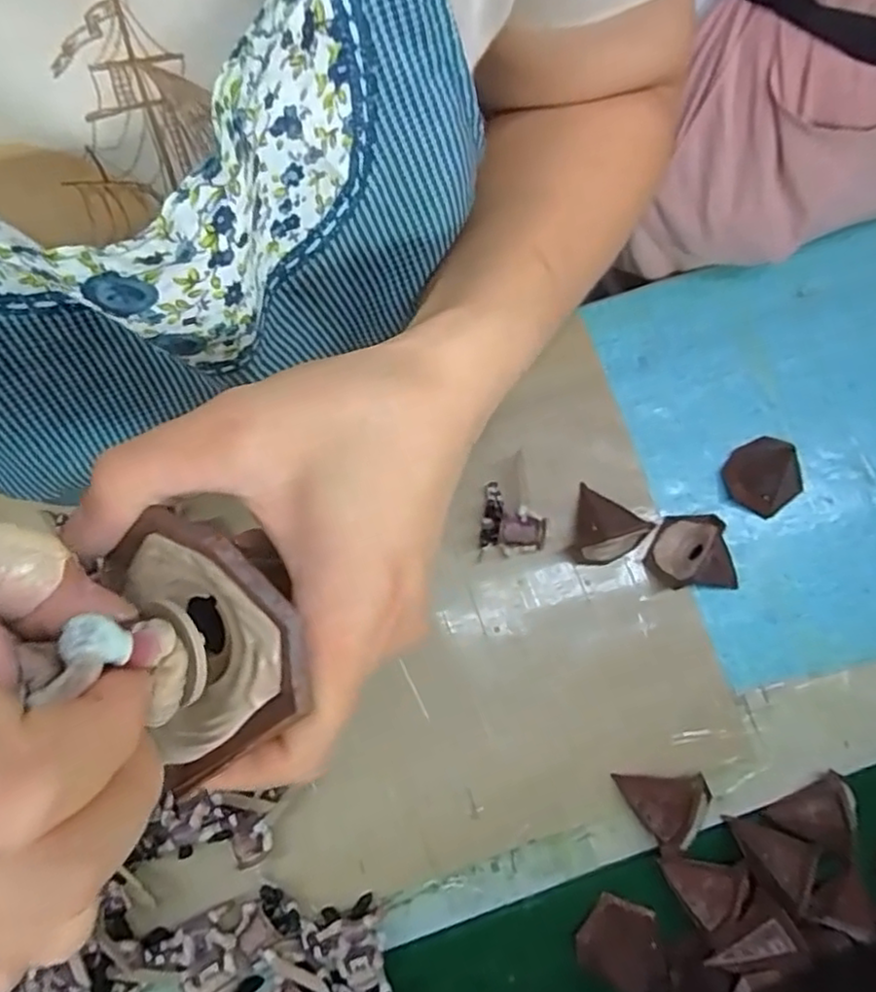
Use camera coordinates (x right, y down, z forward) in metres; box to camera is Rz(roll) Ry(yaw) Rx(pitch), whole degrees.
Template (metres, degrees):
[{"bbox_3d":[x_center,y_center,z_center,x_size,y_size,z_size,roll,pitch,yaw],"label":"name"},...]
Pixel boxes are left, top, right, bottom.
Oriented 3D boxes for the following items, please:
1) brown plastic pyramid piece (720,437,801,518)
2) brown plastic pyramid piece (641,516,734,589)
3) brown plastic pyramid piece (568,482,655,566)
[{"bbox_3d":[0.273,-0.017,0.551,0.056,0.050,0.060,0,80,-1],"label":"brown plastic pyramid piece"},{"bbox_3d":[0.203,0.050,0.539,0.056,0.045,0.068,-24,81,-5],"label":"brown plastic pyramid piece"},{"bbox_3d":[0.140,0.025,0.539,0.055,0.046,0.066,12,80,1],"label":"brown plastic pyramid piece"}]

